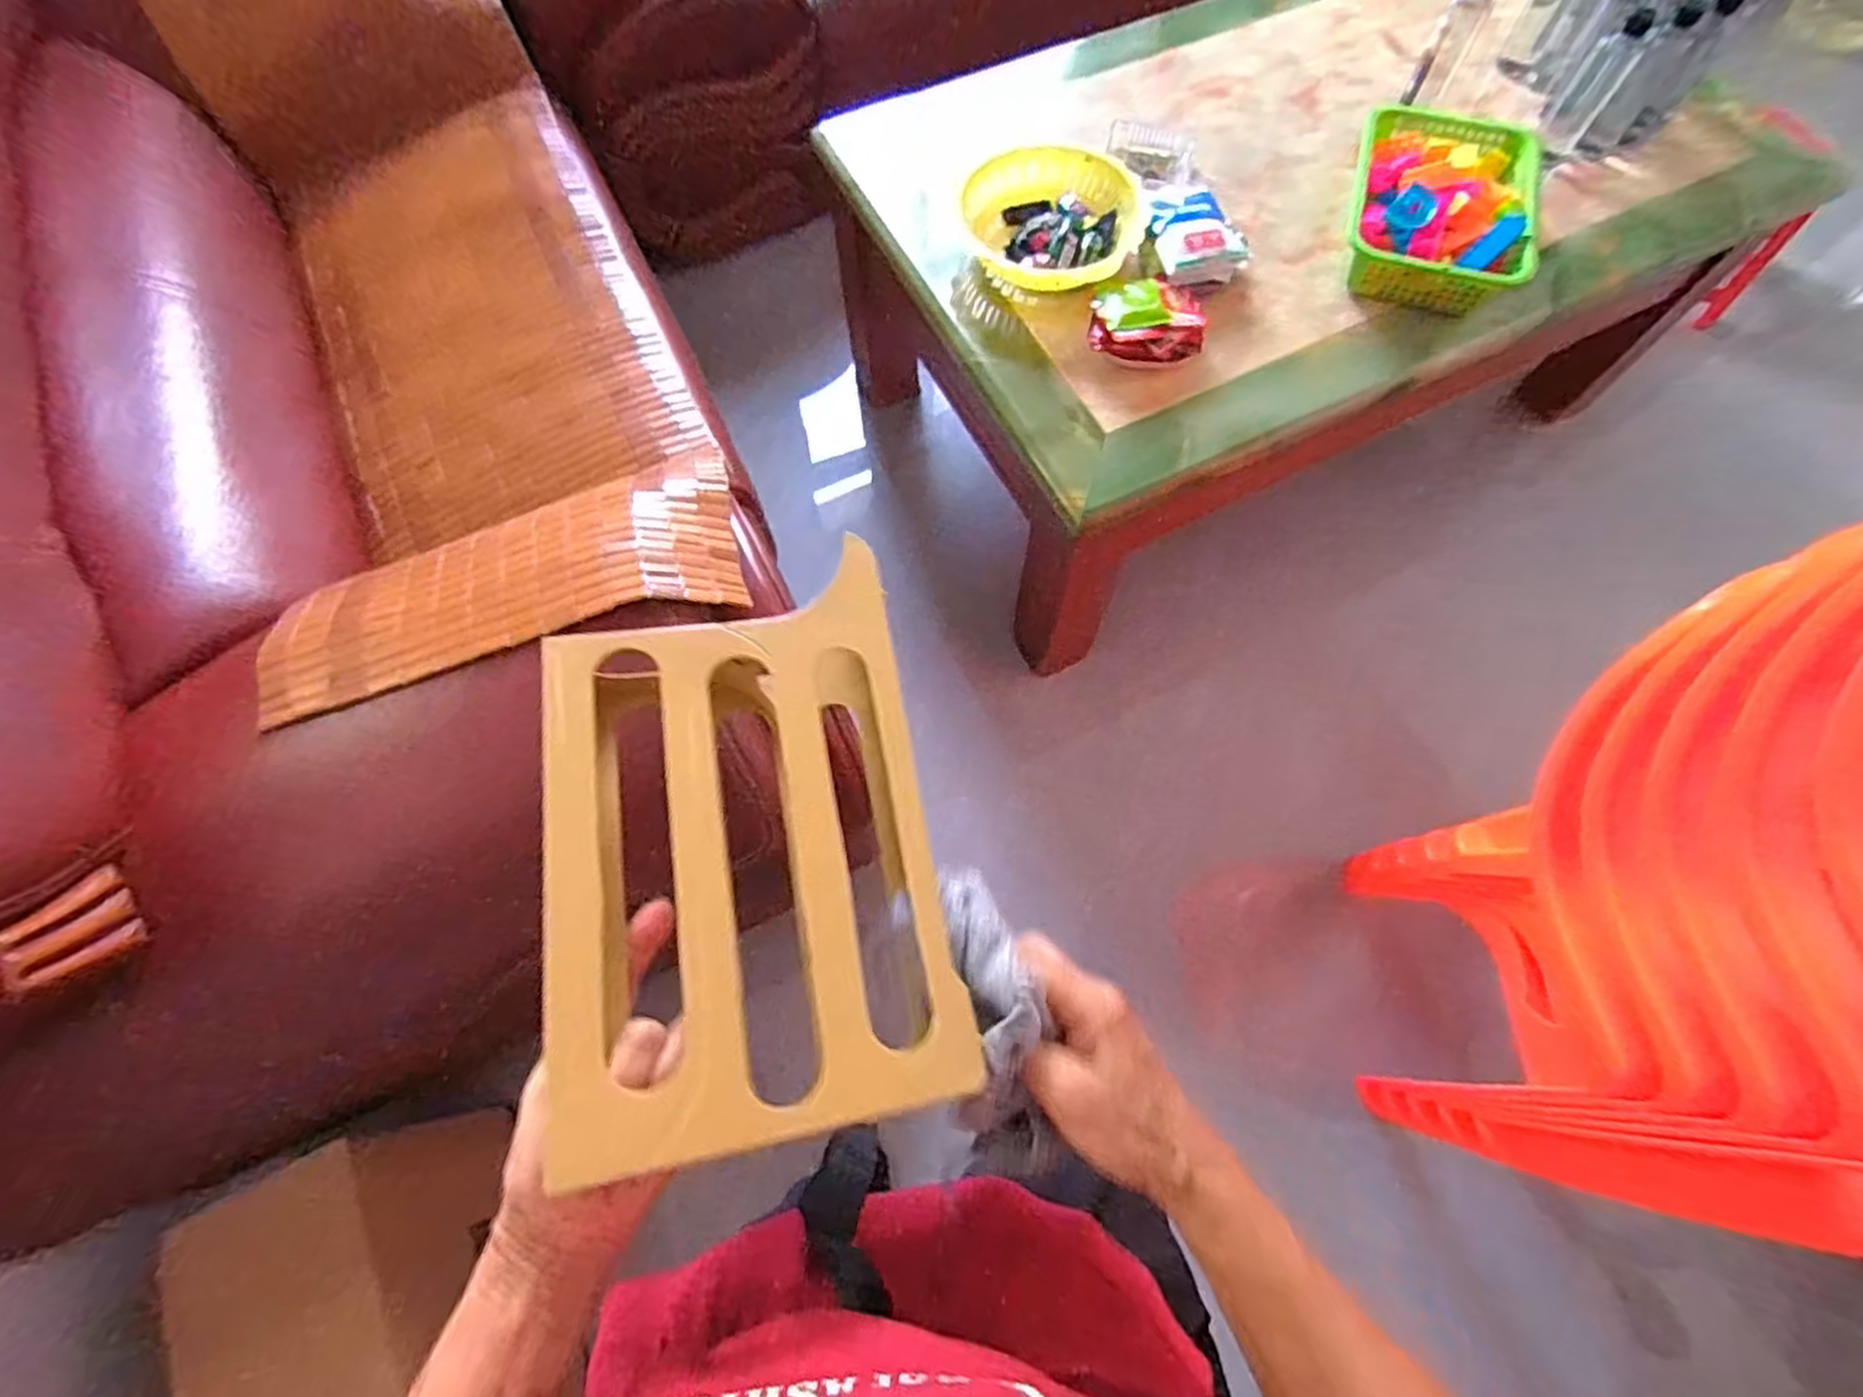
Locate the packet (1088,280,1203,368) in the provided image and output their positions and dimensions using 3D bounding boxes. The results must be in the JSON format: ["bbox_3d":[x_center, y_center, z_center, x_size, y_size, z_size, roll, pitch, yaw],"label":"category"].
[{"bbox_3d":[0.266,-0.464,0.967,0.137,0.038,0.126,7,68,4],"label":"packet"}]

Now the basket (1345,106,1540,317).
[{"bbox_3d":[0.651,-0.641,1.012,0.221,0.087,0.308,16,69,7],"label":"basket"}]

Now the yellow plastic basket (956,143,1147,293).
[{"bbox_3d":[0.157,-0.632,1.038,0.241,0.059,0.212,19,70,9],"label":"yellow plastic basket"}]

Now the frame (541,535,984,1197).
[{"bbox_3d":[-0.086,0.060,0.362,0.169,0.022,0.256,-7,65,-14],"label":"frame"}]

